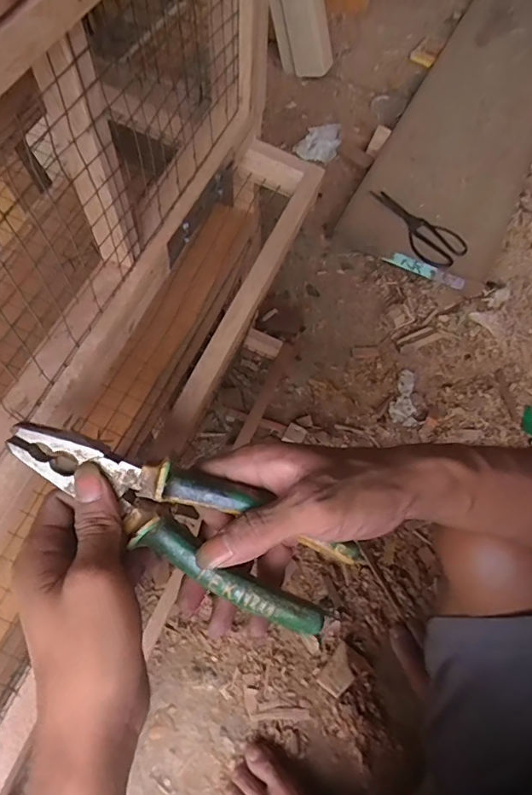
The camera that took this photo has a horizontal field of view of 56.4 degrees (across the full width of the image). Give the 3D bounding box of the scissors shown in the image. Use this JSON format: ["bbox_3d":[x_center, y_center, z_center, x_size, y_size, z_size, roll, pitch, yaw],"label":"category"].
[{"bbox_3d":[0.274,-0.310,0.889,0.087,0.012,0.200,-25,67,-18],"label":"scissors"}]

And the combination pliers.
[{"bbox_3d":[-0.043,0.058,0.262,0.187,0.028,0.051,31,68,-3],"label":"combination pliers"}]

